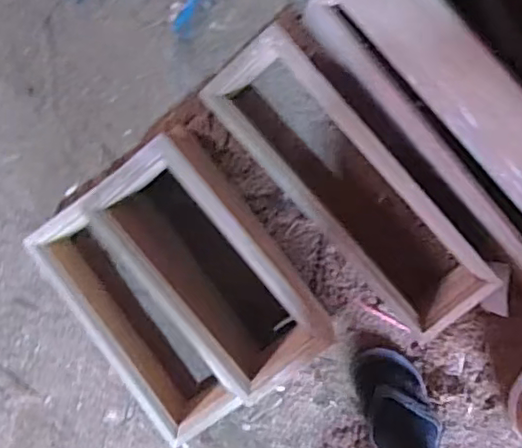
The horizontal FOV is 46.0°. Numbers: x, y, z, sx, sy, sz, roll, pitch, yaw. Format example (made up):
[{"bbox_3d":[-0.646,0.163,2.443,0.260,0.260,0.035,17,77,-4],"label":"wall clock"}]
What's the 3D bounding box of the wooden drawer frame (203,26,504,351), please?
[{"bbox_3d":[0.135,-0.037,0.954,0.180,0.153,0.526,-42,91,5],"label":"wooden drawer frame"}]

